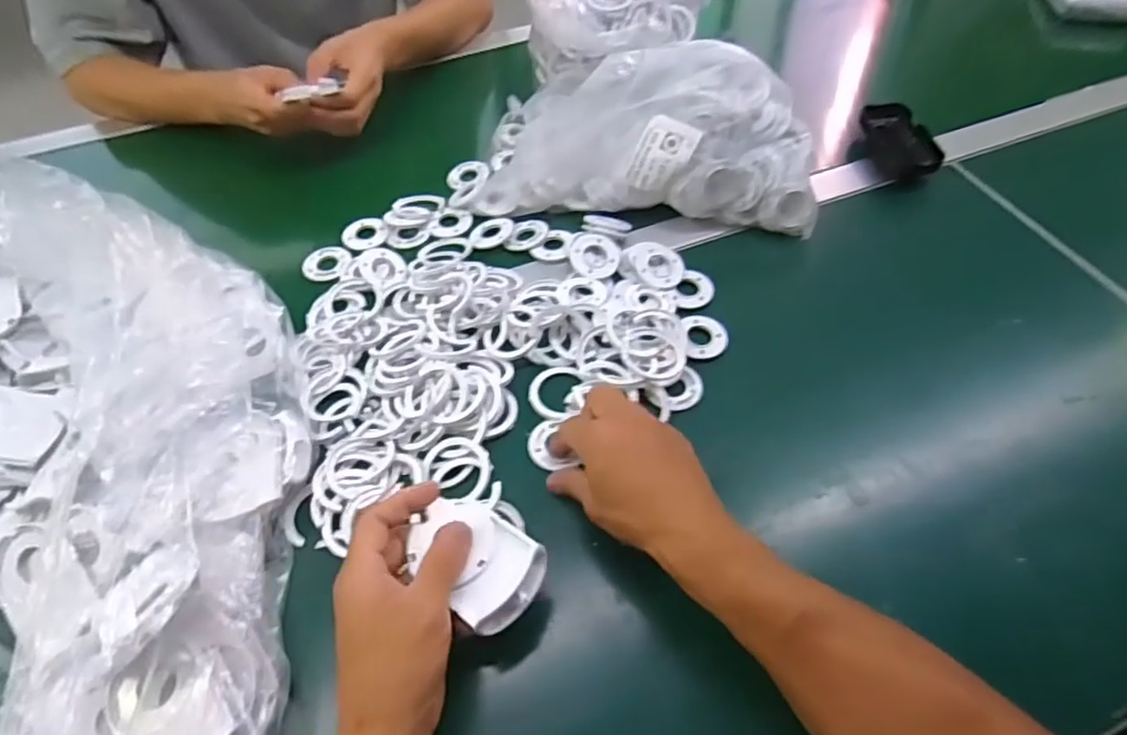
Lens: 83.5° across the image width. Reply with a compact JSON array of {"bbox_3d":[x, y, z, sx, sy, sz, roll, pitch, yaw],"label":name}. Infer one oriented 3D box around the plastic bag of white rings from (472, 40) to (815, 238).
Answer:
[{"bbox_3d":[0.077,-0.235,0.618,0.312,0.094,0.184,1,53,3],"label":"plastic bag of white rings"}]

